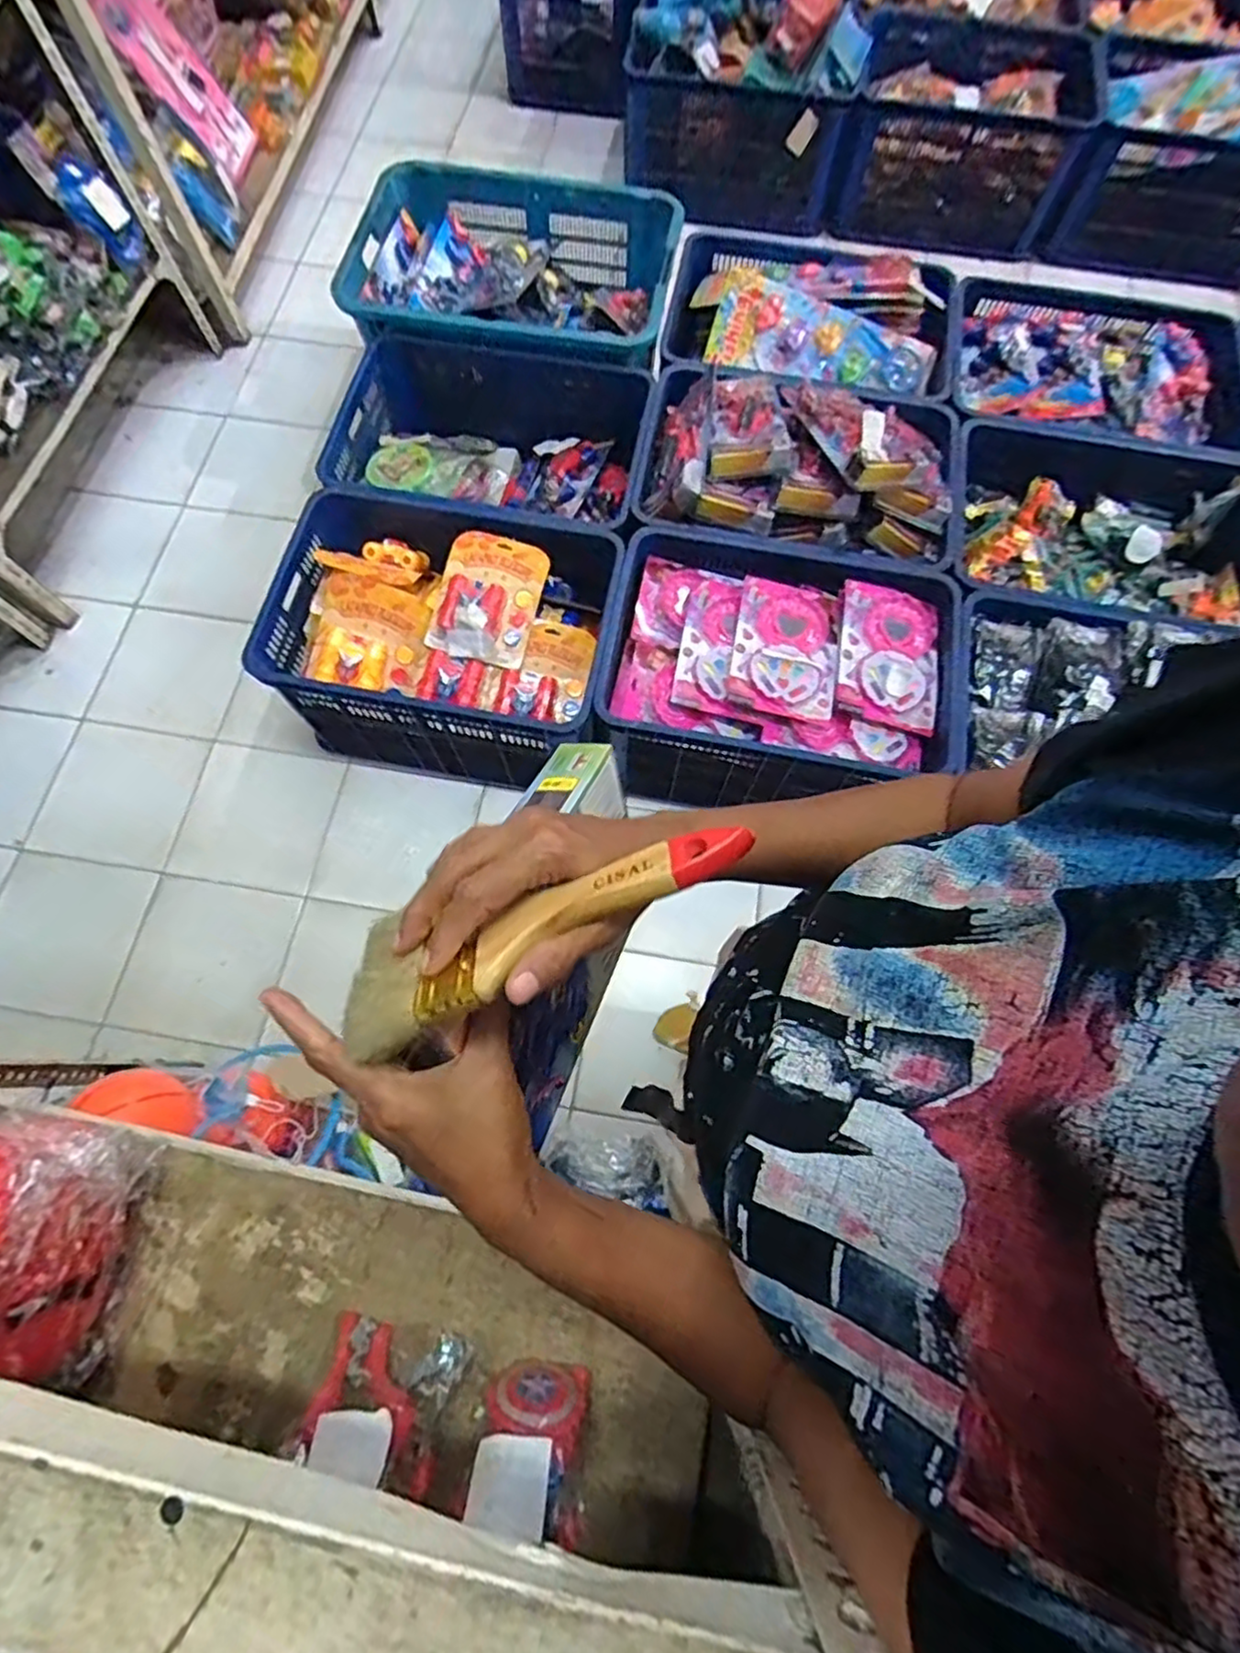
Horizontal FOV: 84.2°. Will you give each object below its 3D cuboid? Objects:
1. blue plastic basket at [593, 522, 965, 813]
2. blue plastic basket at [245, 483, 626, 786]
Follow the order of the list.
[{"bbox_3d":[0.287,-0.263,1.315,0.602,0.283,0.442,10,71,2],"label":"blue plastic basket"},{"bbox_3d":[-0.332,-0.352,1.334,0.615,0.263,0.427,9,71,2],"label":"blue plastic basket"}]

